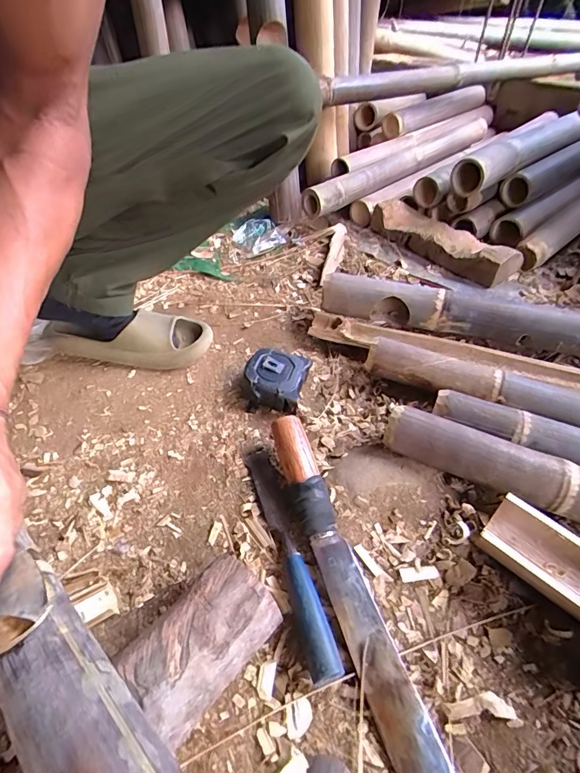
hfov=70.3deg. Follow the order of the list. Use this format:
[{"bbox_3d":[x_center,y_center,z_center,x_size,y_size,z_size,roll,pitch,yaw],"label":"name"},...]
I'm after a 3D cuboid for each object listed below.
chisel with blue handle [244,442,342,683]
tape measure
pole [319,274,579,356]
[{"bbox_3d":[-0.005,0.151,0.399,0.026,0.023,0.233,-11,46,-14],"label":"chisel with blue handle"},{"bbox_3d":[-0.020,-0.009,0.545,0.079,0.047,0.083,10,45,7],"label":"tape measure"},{"bbox_3d":[0.340,-0.088,0.602,0.589,0.064,0.064,13,46,11],"label":"pole"}]

